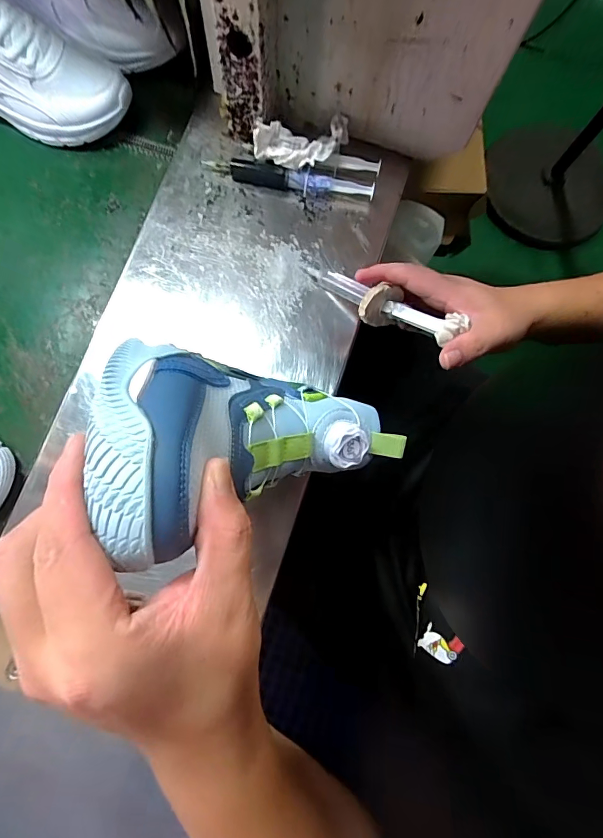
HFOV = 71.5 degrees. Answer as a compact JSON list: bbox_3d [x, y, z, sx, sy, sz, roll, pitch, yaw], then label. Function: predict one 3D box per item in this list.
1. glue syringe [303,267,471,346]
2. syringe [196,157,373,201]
[{"bbox_3d":[0.058,-0.101,0.365,0.032,0.039,0.170,-47,53,-7],"label":"glue syringe"},{"bbox_3d":[-0.013,-0.247,0.429,0.173,0.018,0.021,12,80,0],"label":"syringe"}]

